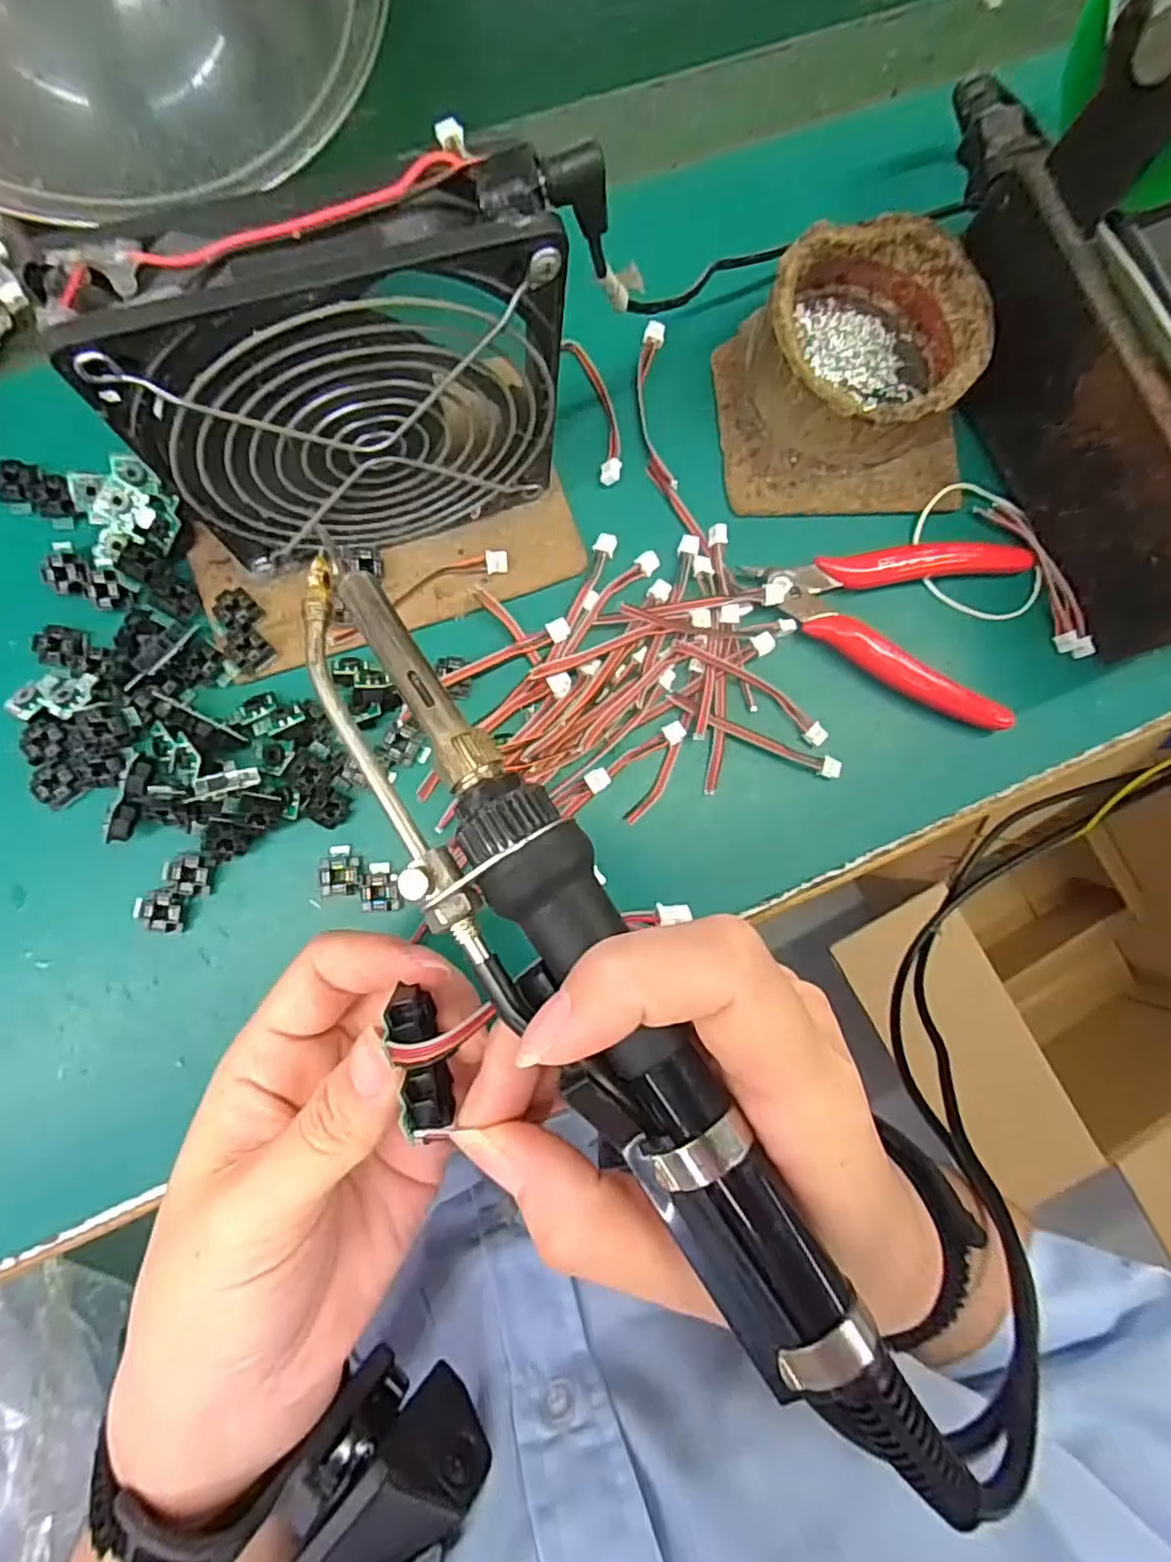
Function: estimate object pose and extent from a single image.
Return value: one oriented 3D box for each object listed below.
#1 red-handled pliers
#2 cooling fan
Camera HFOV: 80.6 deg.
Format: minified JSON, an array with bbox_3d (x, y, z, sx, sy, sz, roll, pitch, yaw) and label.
[{"bbox_3d":[0.125,-0.073,0.283,0.115,0.013,0.074,15,83,-3],"label":"red-handled pliers"},{"bbox_3d":[-0.064,-0.112,0.212,0.124,0.126,0.024,-18,86,-7],"label":"cooling fan"}]

